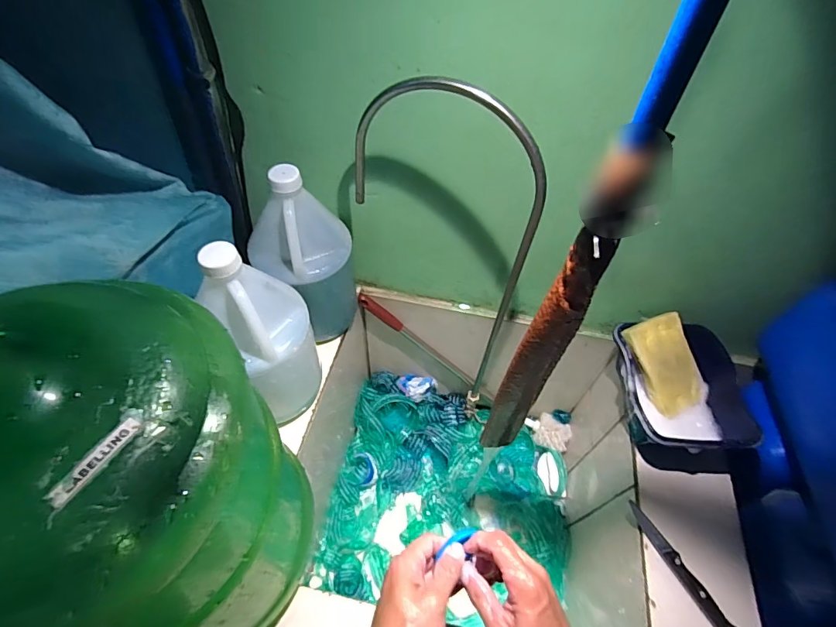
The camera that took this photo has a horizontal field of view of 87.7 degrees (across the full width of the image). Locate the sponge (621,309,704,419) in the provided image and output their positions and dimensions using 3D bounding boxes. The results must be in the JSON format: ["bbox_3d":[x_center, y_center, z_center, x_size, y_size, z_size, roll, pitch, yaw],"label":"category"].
[{"bbox_3d":[0.383,0.078,0.668,0.094,0.021,0.148,-23,92,-12],"label":"sponge"}]

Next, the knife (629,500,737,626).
[{"bbox_3d":[0.331,0.324,0.549,0.021,0.011,0.173,-21,57,-18],"label":"knife"}]

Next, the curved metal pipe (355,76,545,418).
[{"bbox_3d":[0.027,-0.029,0.699,0.250,0.678,0.036,20,54,11],"label":"curved metal pipe"}]

